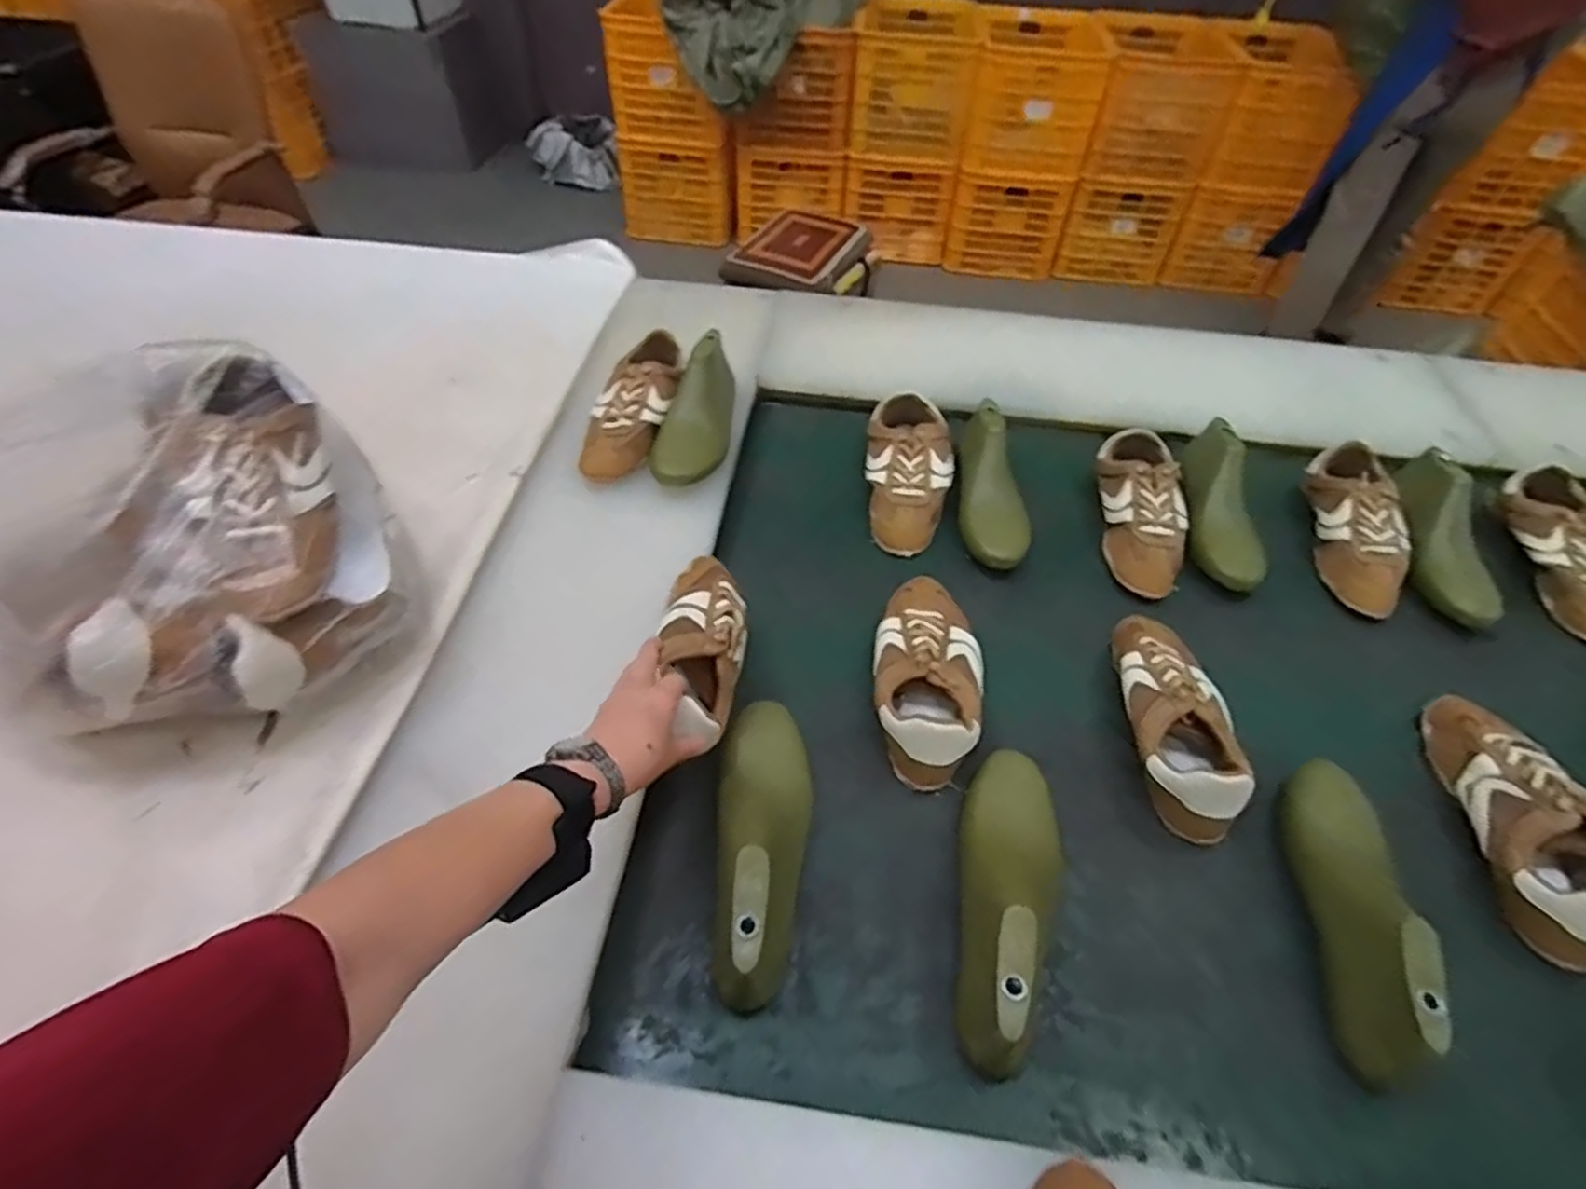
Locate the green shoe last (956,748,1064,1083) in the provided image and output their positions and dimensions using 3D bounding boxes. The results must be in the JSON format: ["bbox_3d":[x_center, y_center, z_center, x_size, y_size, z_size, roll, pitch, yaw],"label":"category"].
[{"bbox_3d":[0.178,0.236,0.580,0.075,0.086,0.237,8,50,5],"label":"green shoe last"}]

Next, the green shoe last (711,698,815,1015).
[{"bbox_3d":[-0.027,0.209,0.622,0.077,0.101,0.234,5,35,1],"label":"green shoe last"}]

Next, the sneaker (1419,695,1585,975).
[{"bbox_3d":[0.656,0.192,0.658,0.087,0.070,0.249,9,51,6],"label":"sneaker"}]

